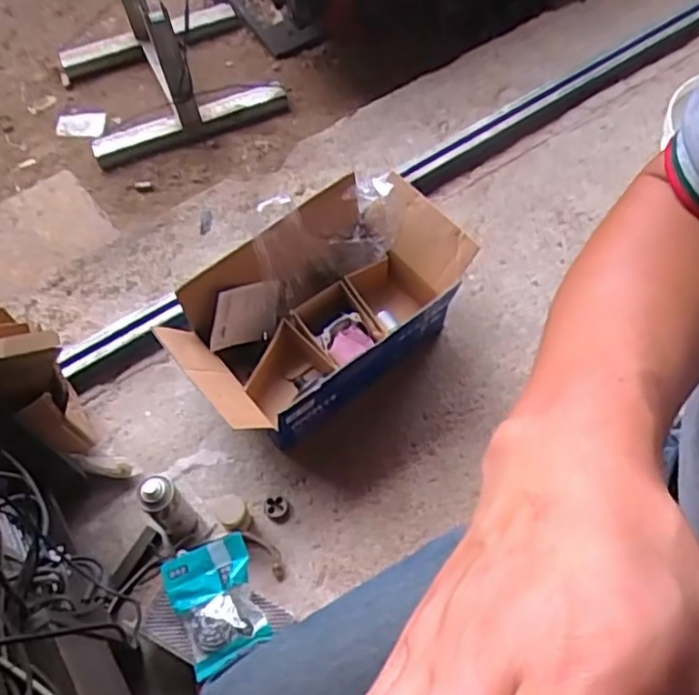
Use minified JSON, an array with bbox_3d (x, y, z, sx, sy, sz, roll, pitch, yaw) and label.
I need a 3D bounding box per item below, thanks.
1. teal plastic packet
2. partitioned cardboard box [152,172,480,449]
[{"bbox_3d":[-0.167,0.321,0.844,0.112,0.022,0.146,-30,64,3],"label":"teal plastic packet"},{"bbox_3d":[-0.037,-0.048,1.085,0.467,0.247,0.273,-31,64,-14],"label":"partitioned cardboard box"}]

